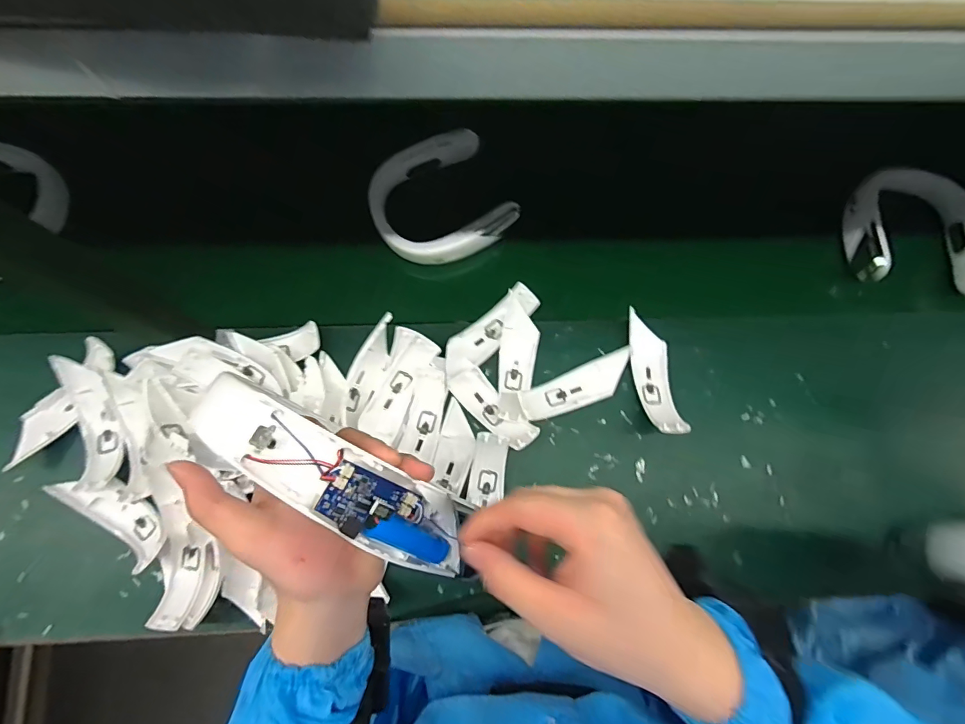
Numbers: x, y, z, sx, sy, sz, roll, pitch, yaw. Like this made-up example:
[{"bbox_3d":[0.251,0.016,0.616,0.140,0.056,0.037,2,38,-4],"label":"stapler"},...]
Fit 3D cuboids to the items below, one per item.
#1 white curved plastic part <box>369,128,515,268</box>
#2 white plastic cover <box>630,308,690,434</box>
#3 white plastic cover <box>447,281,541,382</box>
[{"bbox_3d":[-0.066,-0.248,0.686,0.203,0.047,0.198,-25,76,-8],"label":"white curved plastic part"},{"bbox_3d":[0.245,0.012,0.627,0.055,0.051,0.184,-2,74,-2],"label":"white plastic cover"},{"bbox_3d":[0.008,-0.043,0.635,0.169,0.034,0.052,-42,79,-12],"label":"white plastic cover"}]

